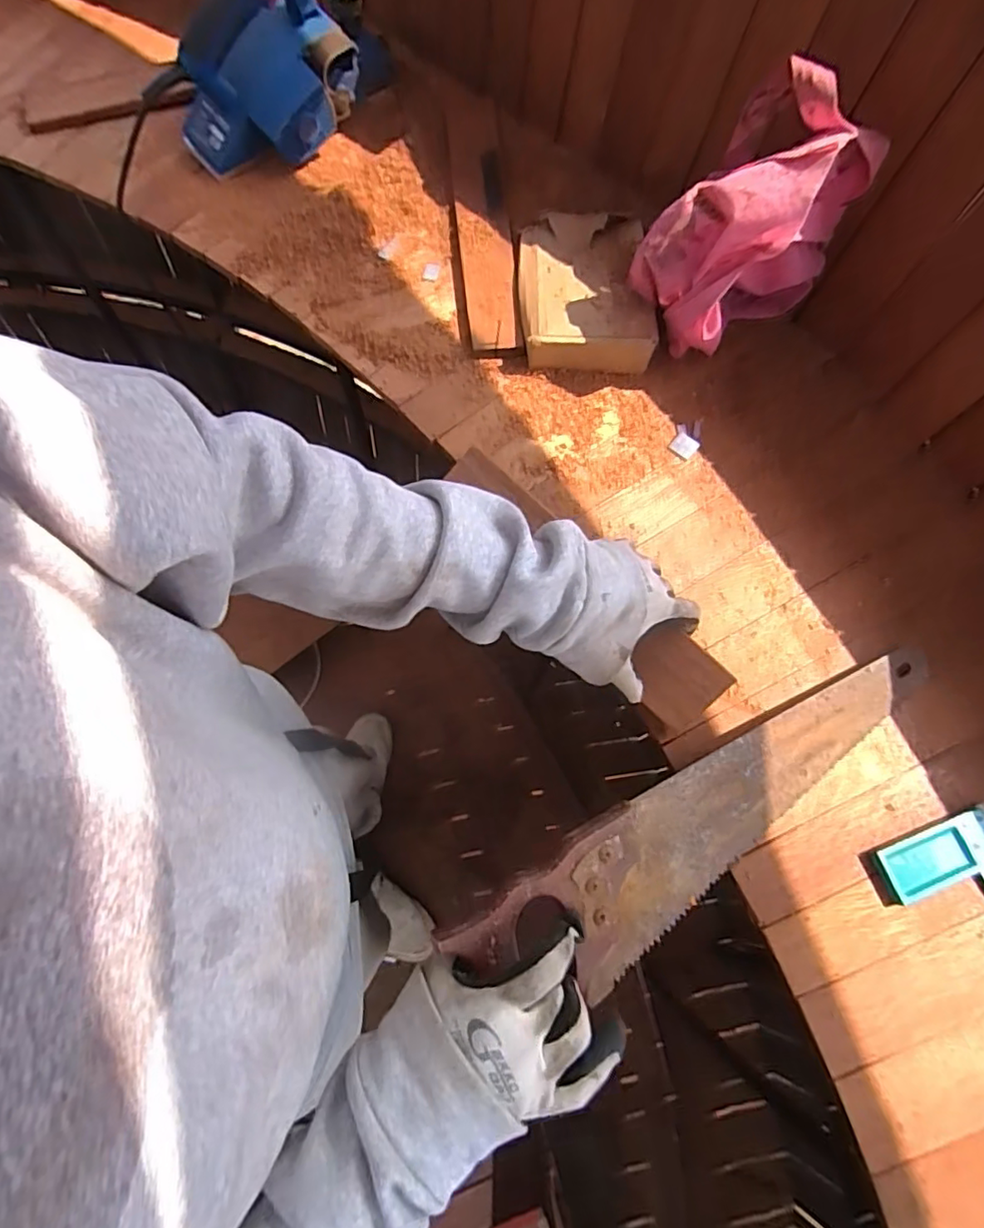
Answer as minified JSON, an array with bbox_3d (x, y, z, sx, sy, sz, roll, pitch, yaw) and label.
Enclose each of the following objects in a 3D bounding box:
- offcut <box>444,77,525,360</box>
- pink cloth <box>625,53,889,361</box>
[{"bbox_3d":[-0.014,-0.472,0.660,0.068,0.021,0.432,-4,71,-4],"label":"offcut"},{"bbox_3d":[0.227,-0.348,0.534,0.147,0.194,0.159,40,74,11],"label":"pink cloth"}]

